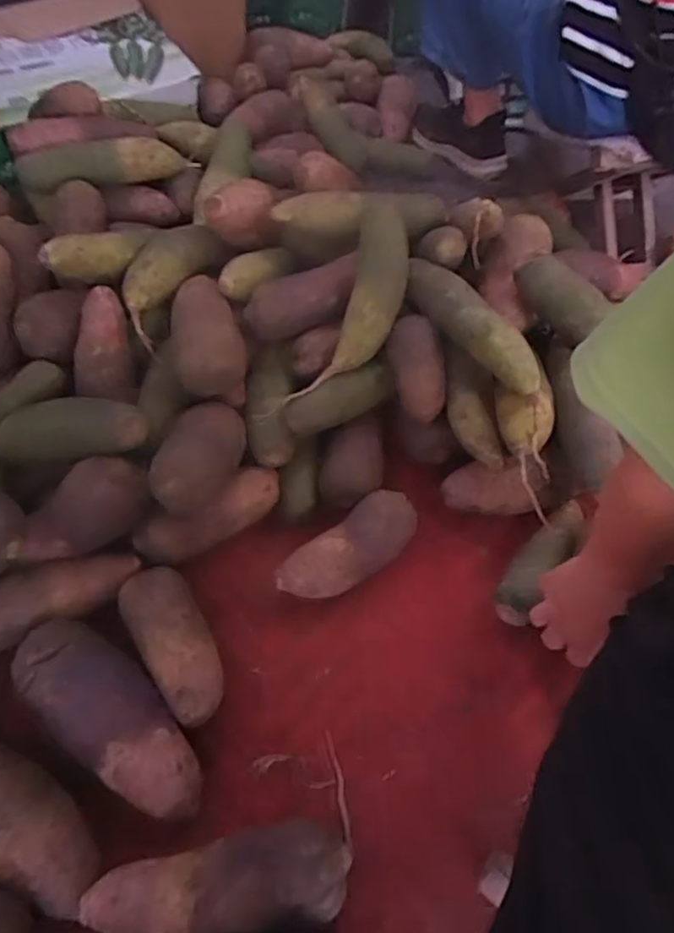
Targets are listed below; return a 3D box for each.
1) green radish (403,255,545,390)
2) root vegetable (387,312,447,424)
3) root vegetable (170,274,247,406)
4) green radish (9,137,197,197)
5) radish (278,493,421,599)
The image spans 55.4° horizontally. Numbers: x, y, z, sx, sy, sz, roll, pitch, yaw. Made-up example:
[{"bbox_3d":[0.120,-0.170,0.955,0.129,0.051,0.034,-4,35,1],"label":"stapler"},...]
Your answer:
[{"bbox_3d":[0.149,-0.157,0.692,0.055,0.047,0.207,-27,60,-22],"label":"green radish"},{"bbox_3d":[0.094,-0.110,0.725,0.058,0.050,0.115,-16,77,18],"label":"root vegetable"},{"bbox_3d":[-0.144,-0.147,0.697,0.074,0.061,0.143,-12,70,-13],"label":"root vegetable"},{"bbox_3d":[-0.300,-0.397,0.841,0.225,0.052,0.046,-18,57,-17],"label":"green radish"},{"bbox_3d":[0.016,0.090,0.664,0.153,0.058,0.063,-33,62,-25],"label":"radish"}]

